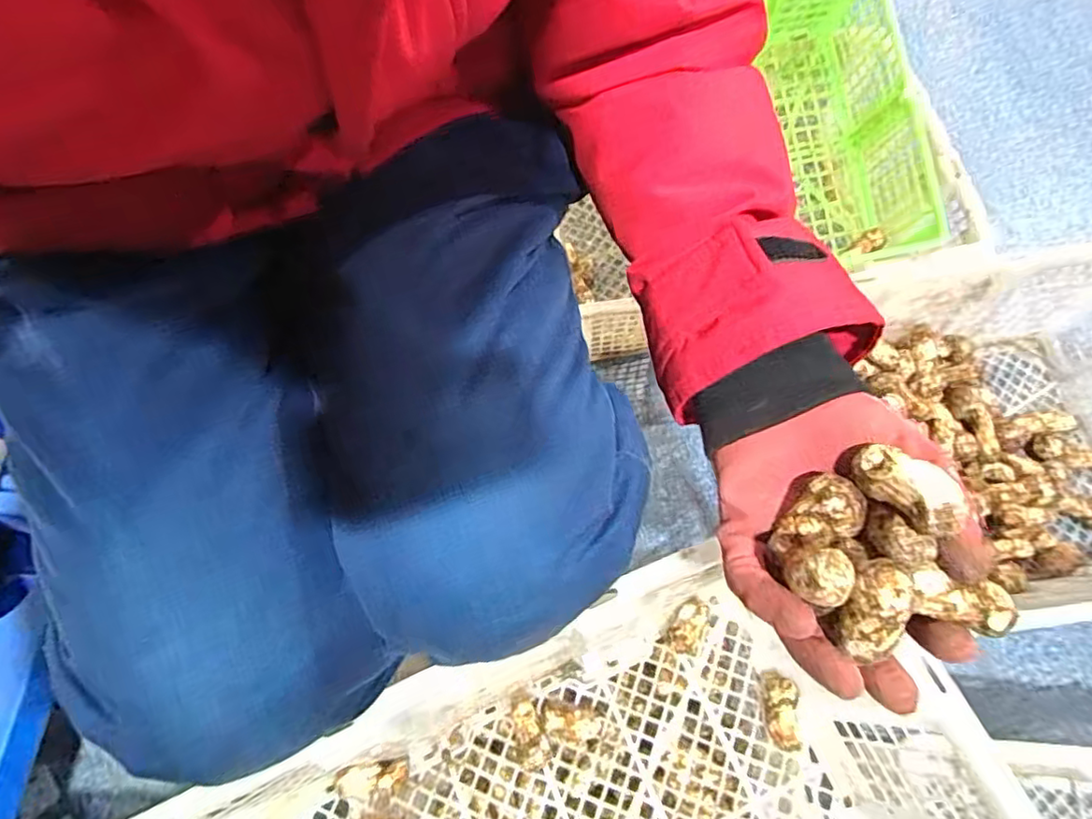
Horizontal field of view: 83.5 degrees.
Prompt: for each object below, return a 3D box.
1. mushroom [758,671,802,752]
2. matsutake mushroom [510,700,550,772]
[{"bbox_3d":[0.179,0.230,0.468,0.023,0.030,0.053,-6,68,0],"label":"mushroom"},{"bbox_3d":[-0.014,0.253,0.477,0.024,0.024,0.045,-20,68,-5],"label":"matsutake mushroom"}]

